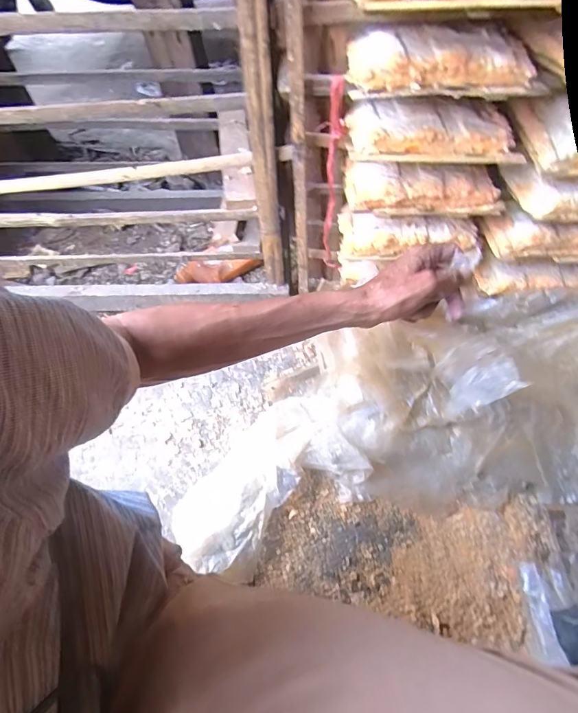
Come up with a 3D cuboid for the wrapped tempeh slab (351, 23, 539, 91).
[{"bbox_3d":[0.183,-0.366,0.505,0.214,0.041,0.103,-2,56,4],"label":"wrapped tempeh slab"}]

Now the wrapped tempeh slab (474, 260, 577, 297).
[{"bbox_3d":[0.437,-0.138,0.713,0.213,0.029,0.057,-2,56,4],"label":"wrapped tempeh slab"}]

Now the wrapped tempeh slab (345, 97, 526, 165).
[{"bbox_3d":[0.197,-0.312,0.570,0.223,0.050,0.102,-4,56,2],"label":"wrapped tempeh slab"}]

